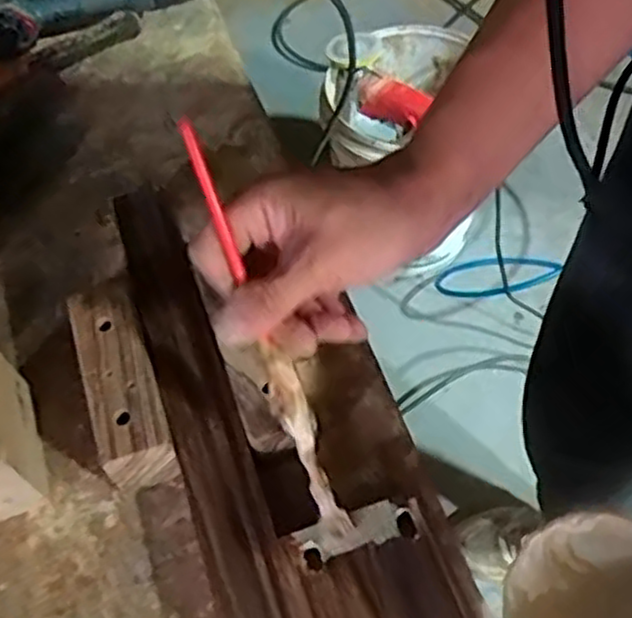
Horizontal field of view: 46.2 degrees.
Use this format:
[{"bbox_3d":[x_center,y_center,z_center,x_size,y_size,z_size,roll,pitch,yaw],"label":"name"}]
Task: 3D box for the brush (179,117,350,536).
[{"bbox_3d":[-0.026,0.019,0.400,0.016,0.244,0.014,-23,16,-10],"label":"brush"}]

